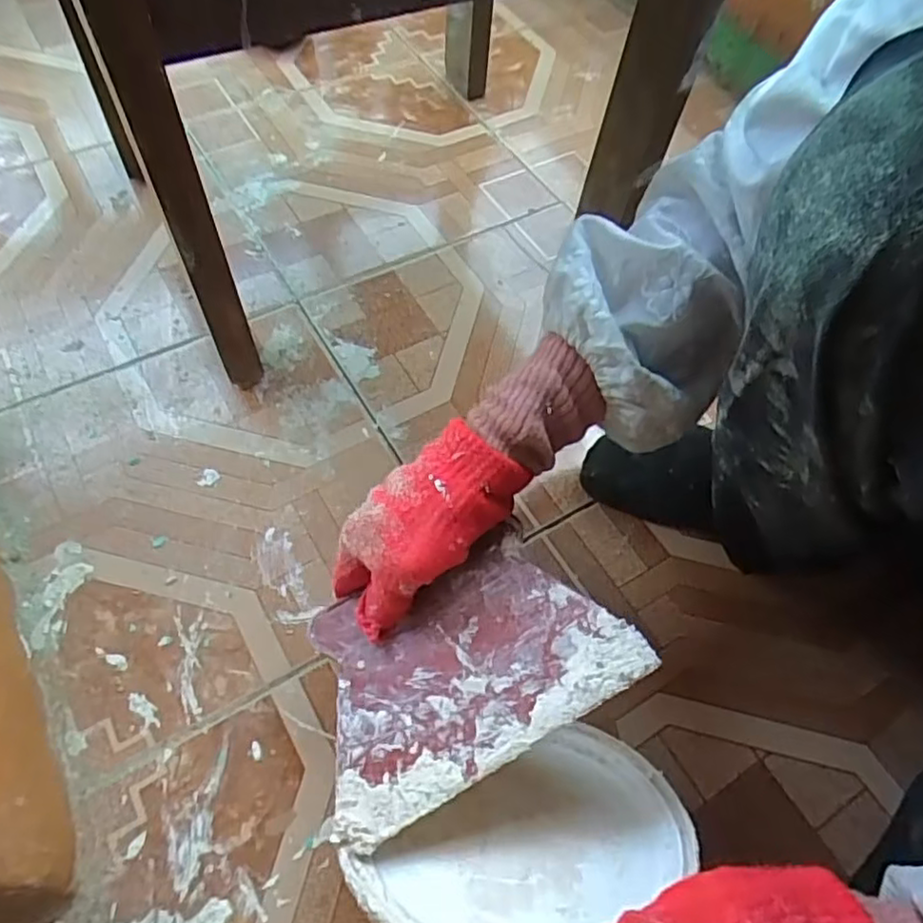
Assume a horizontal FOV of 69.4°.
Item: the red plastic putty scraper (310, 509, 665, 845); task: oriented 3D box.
[{"bbox_3d":[-0.004,0.103,0.355,0.165,0.005,0.118,-31,54,-5],"label":"red plastic putty scraper"}]

